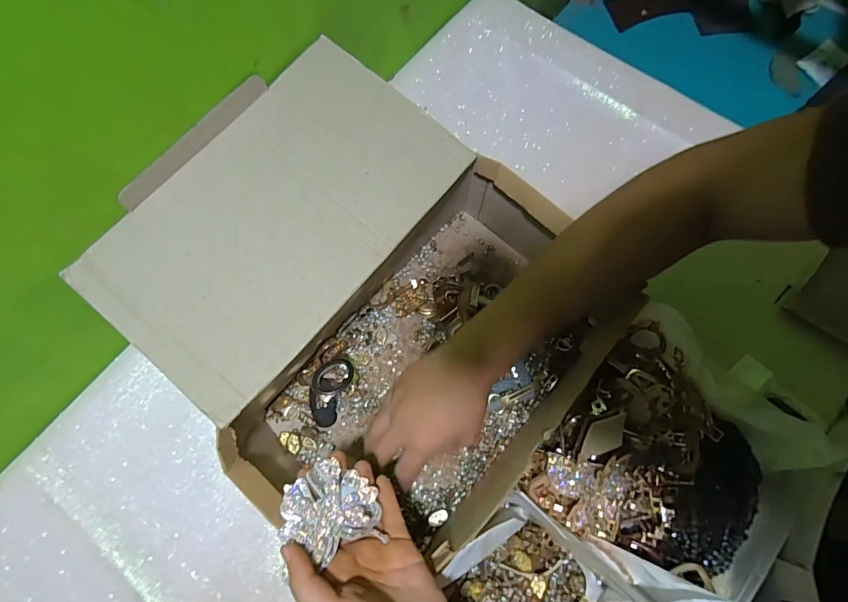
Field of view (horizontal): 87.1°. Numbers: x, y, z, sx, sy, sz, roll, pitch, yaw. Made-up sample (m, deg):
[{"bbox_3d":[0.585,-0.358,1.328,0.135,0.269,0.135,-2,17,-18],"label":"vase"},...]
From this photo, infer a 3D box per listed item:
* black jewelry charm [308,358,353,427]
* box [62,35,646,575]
[{"bbox_3d":[-0.098,0.091,0.454,0.034,0.015,0.067,19,74,8],"label":"black jewelry charm"},{"bbox_3d":[-0.059,0.001,0.421,0.378,0.135,0.341,38,77,13],"label":"box"}]

